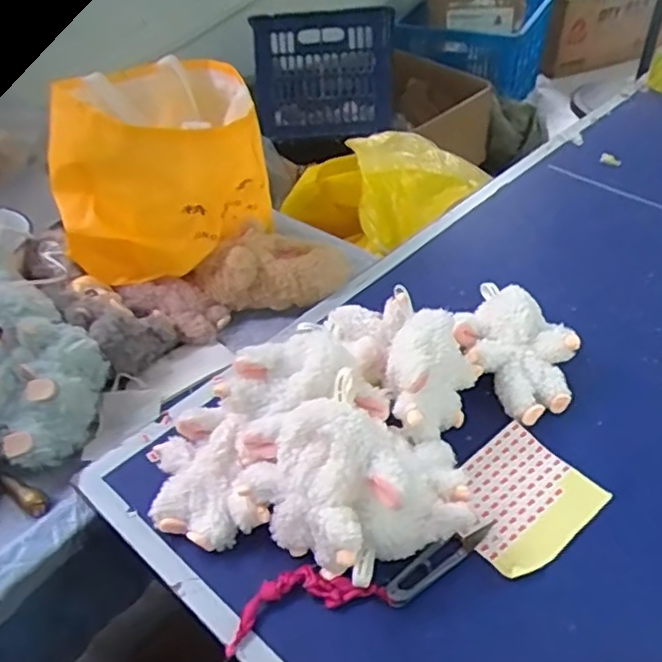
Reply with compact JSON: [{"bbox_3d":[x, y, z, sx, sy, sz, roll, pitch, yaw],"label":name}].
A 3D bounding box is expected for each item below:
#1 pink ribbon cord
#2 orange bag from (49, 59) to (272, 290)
[{"bbox_3d":[-0.020,0.193,0.463,0.117,0.015,0.041,-13,43,-11],"label":"pink ribbon cord"},{"bbox_3d":[-0.202,-0.203,0.746,0.231,0.166,0.252,-15,44,-13],"label":"orange bag"}]

